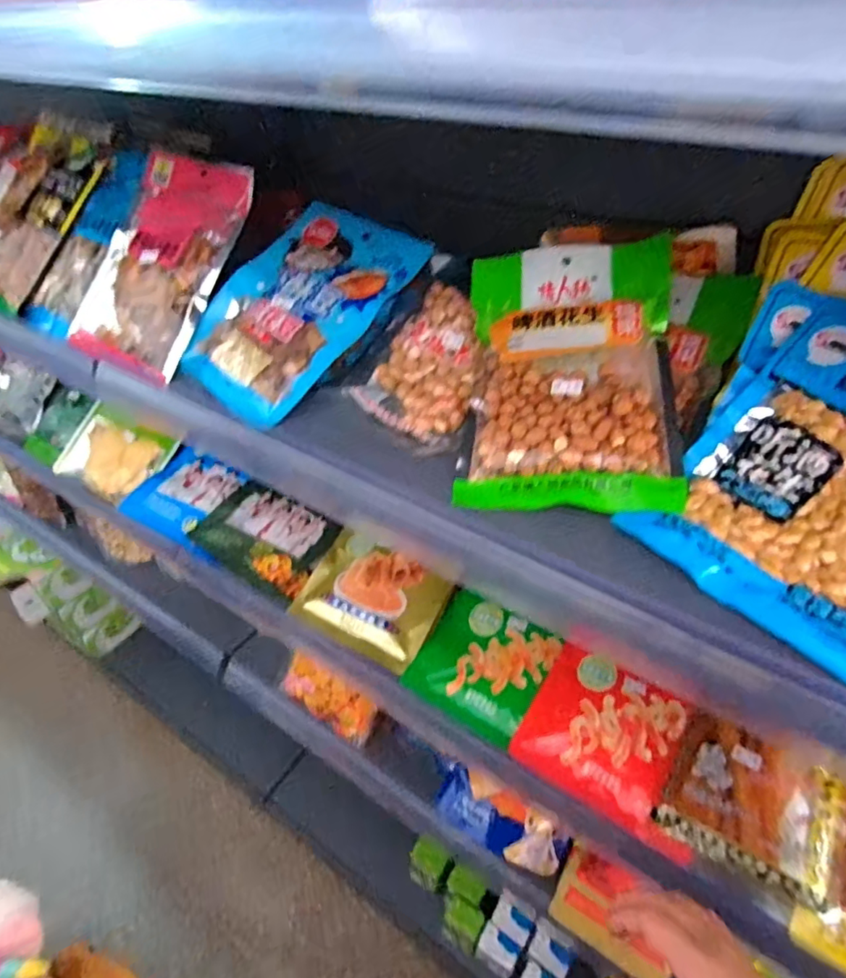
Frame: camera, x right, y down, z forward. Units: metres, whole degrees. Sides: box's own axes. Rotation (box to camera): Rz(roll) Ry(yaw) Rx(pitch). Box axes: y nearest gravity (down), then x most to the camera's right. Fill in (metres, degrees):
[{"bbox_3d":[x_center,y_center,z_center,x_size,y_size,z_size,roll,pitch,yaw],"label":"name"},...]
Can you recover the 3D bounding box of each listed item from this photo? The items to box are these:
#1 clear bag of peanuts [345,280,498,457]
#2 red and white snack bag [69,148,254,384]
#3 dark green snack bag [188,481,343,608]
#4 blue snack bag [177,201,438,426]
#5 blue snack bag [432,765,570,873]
[{"bbox_3d":[0.014,-0.108,0.505,0.121,0.040,0.145,34,82,31],"label":"clear bag of peanuts"},{"bbox_3d":[-0.265,-0.229,0.558,0.156,0.024,0.224,20,89,19],"label":"red and white snack bag"},{"bbox_3d":[-0.206,0.062,0.725,0.171,0.037,0.141,22,45,23],"label":"dark green snack bag"},{"bbox_3d":[-0.125,-0.185,0.537,0.167,0.022,0.243,32,73,24],"label":"blue snack bag"},{"bbox_3d":[0.099,0.419,0.710,0.161,0.050,0.069,20,86,12],"label":"blue snack bag"}]

